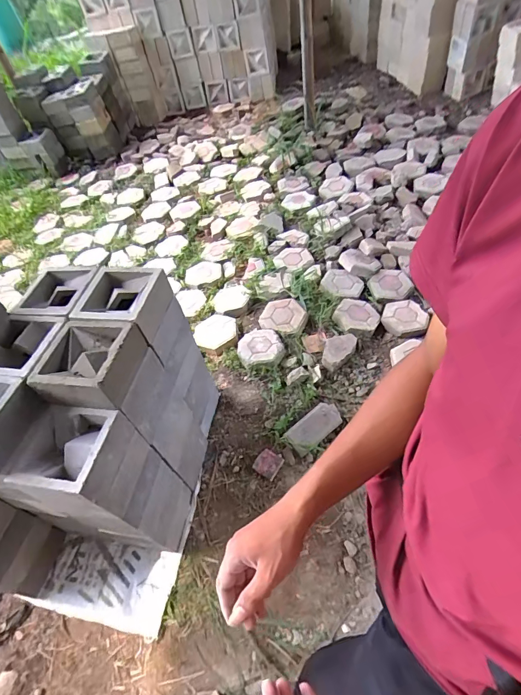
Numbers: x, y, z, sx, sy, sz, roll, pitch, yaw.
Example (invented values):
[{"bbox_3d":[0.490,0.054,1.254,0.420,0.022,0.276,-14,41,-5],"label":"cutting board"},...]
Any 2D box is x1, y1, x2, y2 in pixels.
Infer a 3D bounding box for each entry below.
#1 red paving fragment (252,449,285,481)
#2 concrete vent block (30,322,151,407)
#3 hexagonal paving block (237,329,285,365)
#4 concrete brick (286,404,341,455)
[{"bbox_3d":[0.030,0.417,1.373,0.087,0.015,0.090,25,61,27],"label":"red paving fragment"},{"bbox_3d":[-0.416,0.037,0.939,0.204,0.093,0.199,1,53,12],"label":"concrete vent block"},{"bbox_3d":[-0.001,-0.001,1.680,0.201,0.060,0.195,-14,51,1],"label":"hexagonal paving block"},{"bbox_3d":[0.202,0.290,1.415,0.231,0.048,0.107,-38,54,-21],"label":"concrete brick"}]

